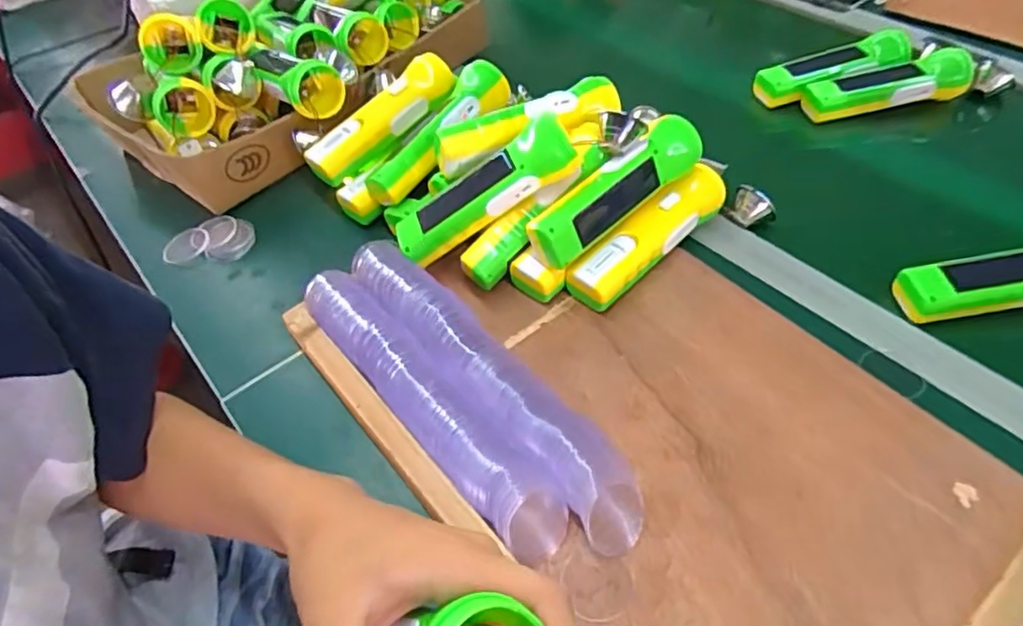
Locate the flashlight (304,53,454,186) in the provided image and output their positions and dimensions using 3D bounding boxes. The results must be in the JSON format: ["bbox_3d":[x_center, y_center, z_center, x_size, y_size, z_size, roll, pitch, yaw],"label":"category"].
[{"bbox_3d":[-0.124,-0.192,0.618,0.173,0.041,0.044,-44,58,-13],"label":"flashlight"}]

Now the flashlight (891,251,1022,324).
[{"bbox_3d":[0.394,-0.030,0.486,0.171,0.042,0.042,-5,49,0],"label":"flashlight"}]

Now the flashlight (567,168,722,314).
[{"bbox_3d":[0.116,-0.063,0.532,0.167,0.052,0.042,-35,55,-23],"label":"flashlight"}]

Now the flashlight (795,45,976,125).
[{"bbox_3d":[0.401,-0.241,0.674,0.168,0.046,0.046,-11,49,-5],"label":"flashlight"}]

